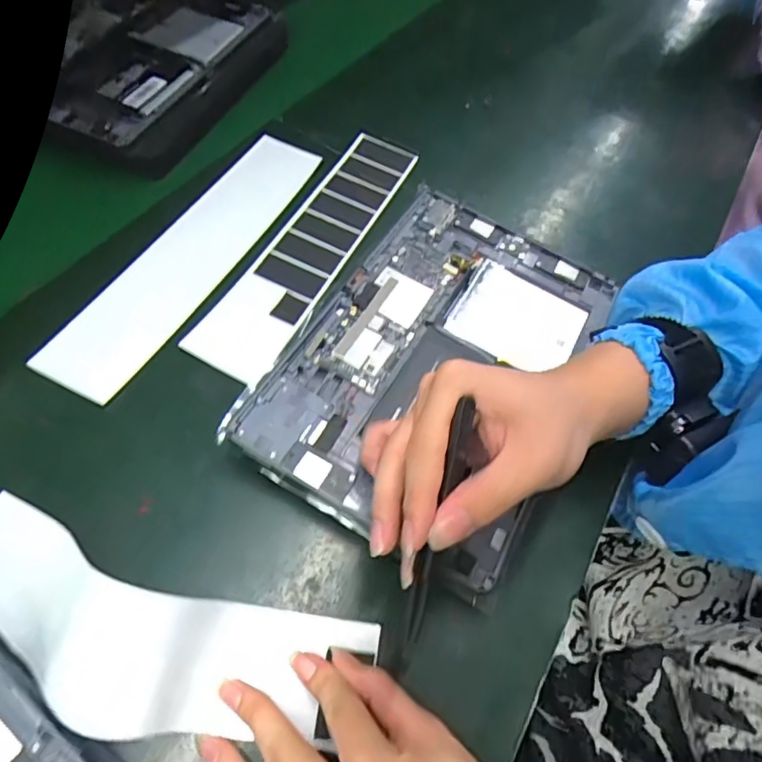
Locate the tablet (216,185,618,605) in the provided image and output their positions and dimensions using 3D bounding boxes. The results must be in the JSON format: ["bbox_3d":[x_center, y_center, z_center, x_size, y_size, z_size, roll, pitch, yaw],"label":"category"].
[{"bbox_3d":[0.040,-0.018,0.357,0.169,0.028,0.256,28,59,10],"label":"tablet"}]

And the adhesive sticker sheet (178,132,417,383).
[{"bbox_3d":[-0.049,-0.108,0.416,0.052,0.007,0.262,28,59,4],"label":"adhesive sticker sheet"}]

